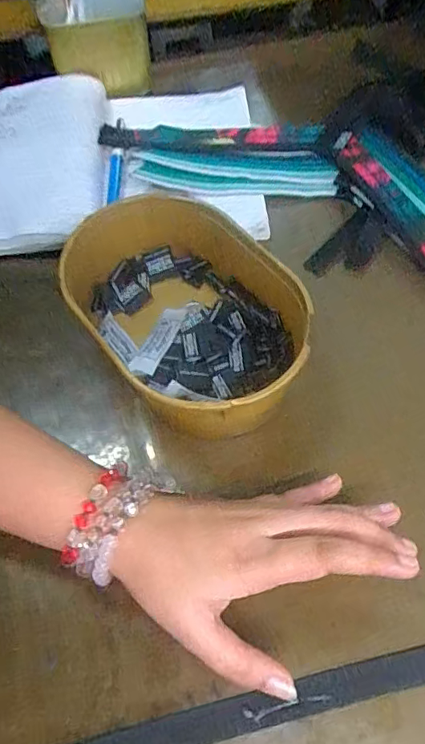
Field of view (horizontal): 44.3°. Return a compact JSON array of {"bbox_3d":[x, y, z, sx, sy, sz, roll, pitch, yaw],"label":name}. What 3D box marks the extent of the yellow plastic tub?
[{"bbox_3d":[-0.016,-0.047,0.374,0.141,0.063,0.201,-35,64,-18],"label":"yellow plastic tub"}]

